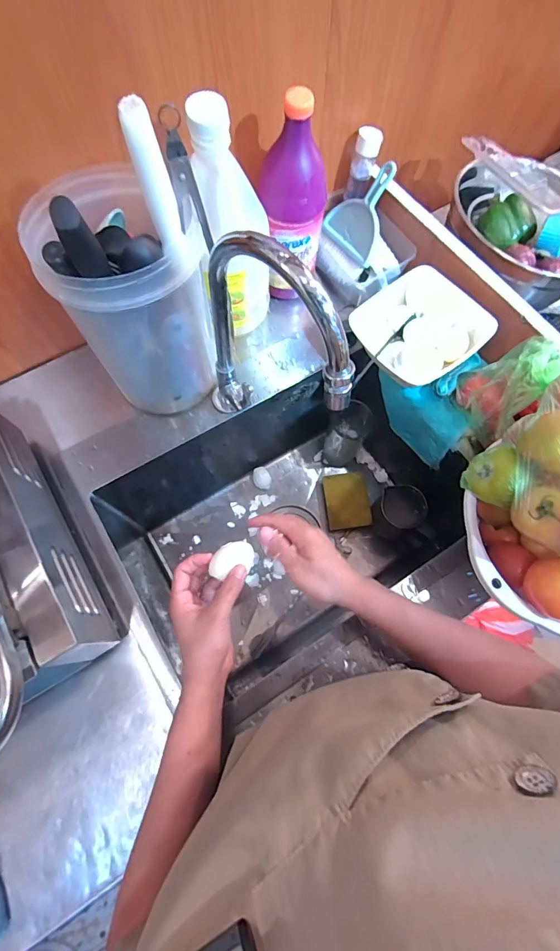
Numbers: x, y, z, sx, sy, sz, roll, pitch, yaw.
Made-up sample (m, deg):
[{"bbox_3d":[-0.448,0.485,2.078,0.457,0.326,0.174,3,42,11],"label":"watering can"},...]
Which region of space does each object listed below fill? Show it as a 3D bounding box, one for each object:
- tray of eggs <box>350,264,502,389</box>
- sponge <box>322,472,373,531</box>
[{"bbox_3d":[0.183,-0.205,0.556,0.145,0.057,0.156,-32,72,-12],"label":"tray of eggs"},{"bbox_3d":[0.120,0.044,0.725,0.075,0.019,0.100,-4,69,-2],"label":"sponge"}]

